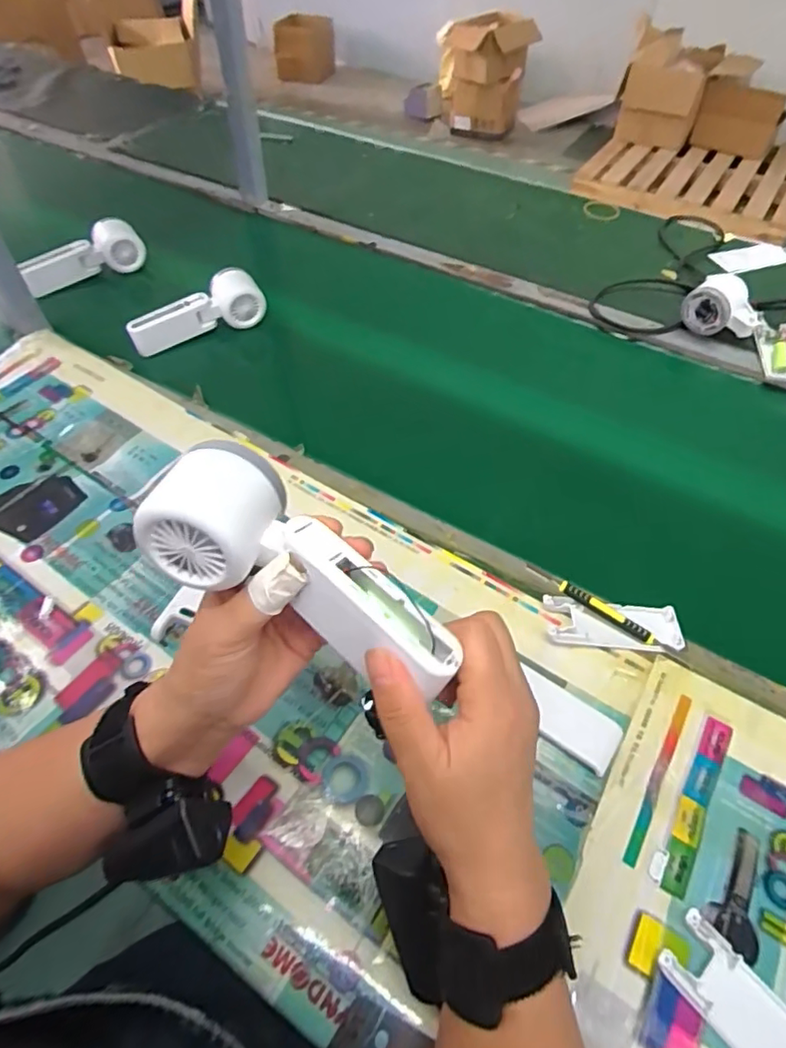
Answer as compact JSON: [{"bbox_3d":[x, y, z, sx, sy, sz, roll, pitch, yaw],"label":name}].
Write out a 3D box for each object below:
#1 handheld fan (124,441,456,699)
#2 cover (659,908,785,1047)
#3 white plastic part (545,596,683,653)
[{"bbox_3d":[-0.042,0.024,0.274,0.156,0.043,0.057,32,52,3],"label":"handheld fan"},{"bbox_3d":[0.200,0.270,0.308,0.040,0.009,0.103,-33,60,-24],"label":"cover"},{"bbox_3d":[0.175,0.079,0.455,0.103,0.017,0.039,4,52,2],"label":"white plastic part"}]

